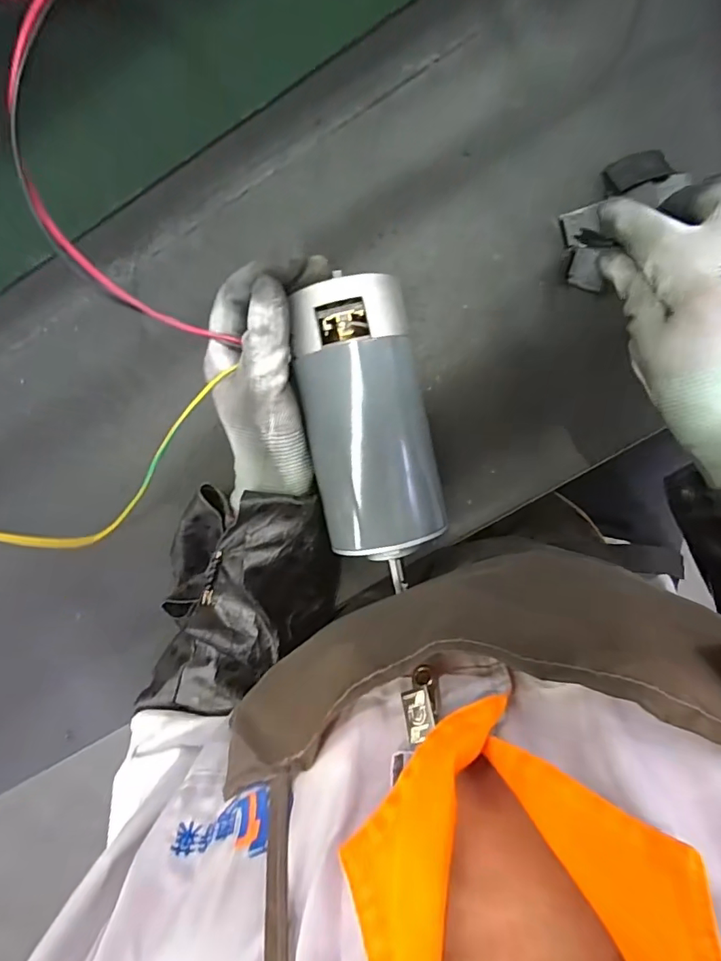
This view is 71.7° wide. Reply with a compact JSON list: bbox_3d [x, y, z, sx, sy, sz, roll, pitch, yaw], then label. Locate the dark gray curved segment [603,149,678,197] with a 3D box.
[{"bbox_3d":[0.183,-0.206,0.334,0.038,0.007,0.026,-18,71,17],"label":"dark gray curved segment"}]

